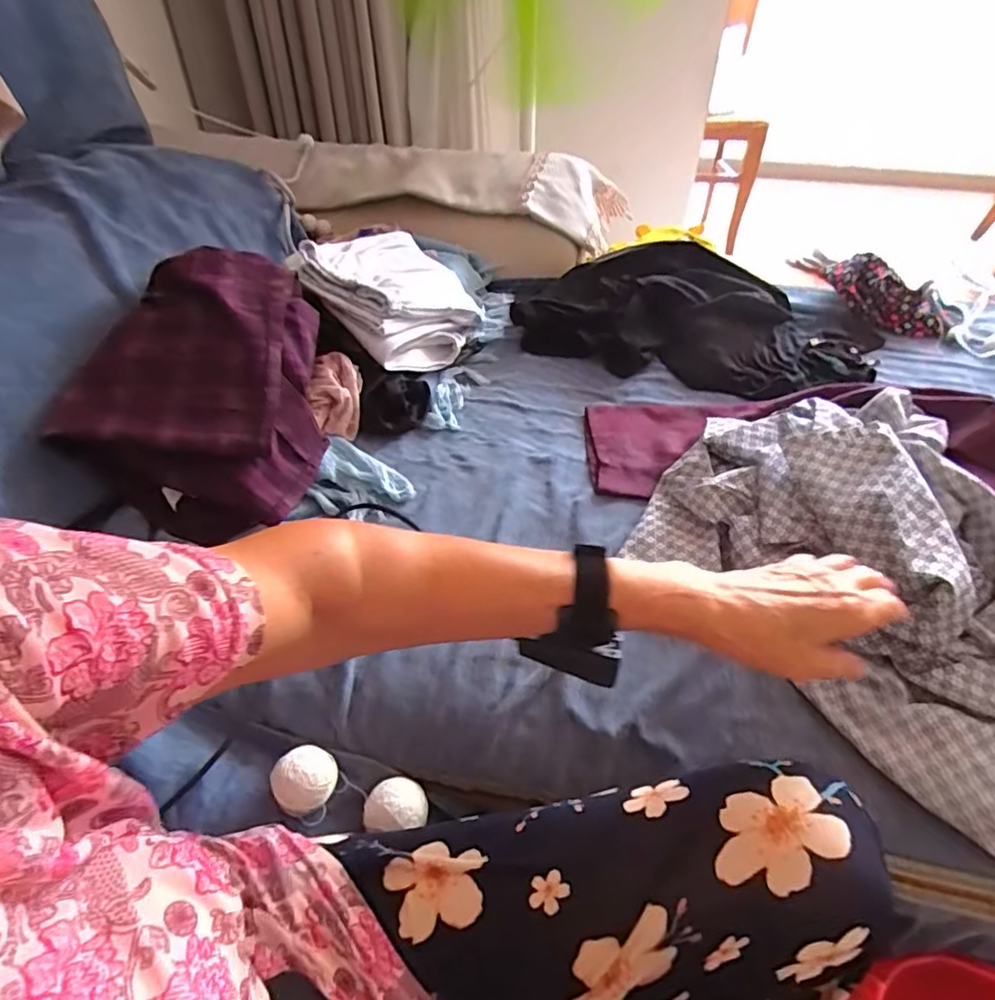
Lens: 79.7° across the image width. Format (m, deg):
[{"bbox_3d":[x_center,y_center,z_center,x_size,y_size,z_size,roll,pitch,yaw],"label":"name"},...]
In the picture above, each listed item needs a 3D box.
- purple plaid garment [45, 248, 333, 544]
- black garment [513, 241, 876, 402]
[{"bbox_3d":[-0.292,-0.115,0.599,0.207,0.150,0.254,4,44,4],"label":"purple plaid garment"},{"bbox_3d":[0.264,-0.252,0.827,0.442,0.098,0.227,23,49,22],"label":"black garment"}]

